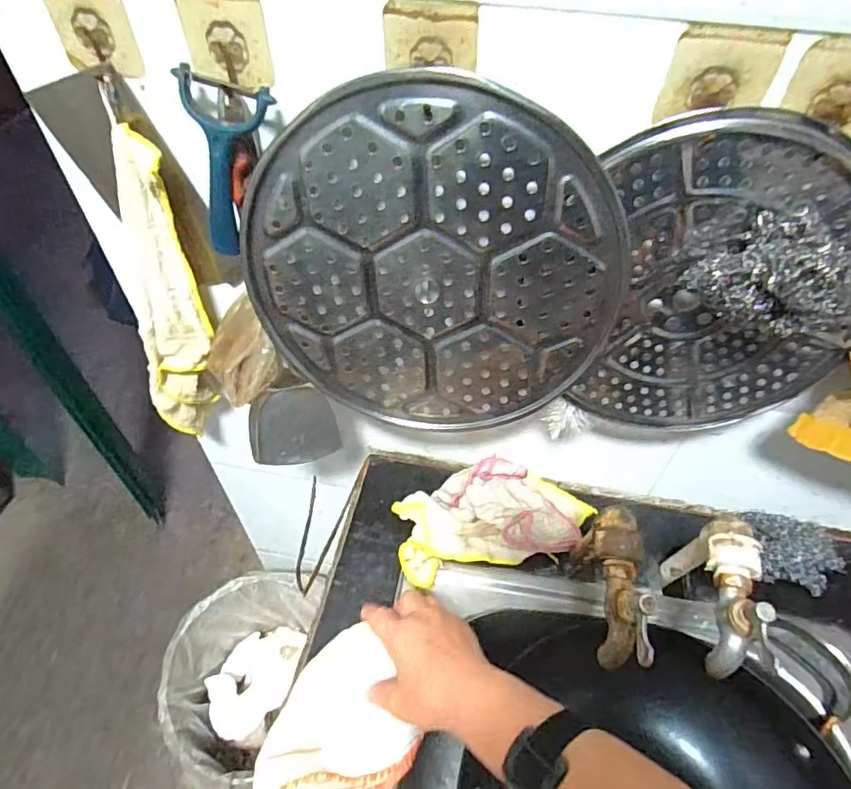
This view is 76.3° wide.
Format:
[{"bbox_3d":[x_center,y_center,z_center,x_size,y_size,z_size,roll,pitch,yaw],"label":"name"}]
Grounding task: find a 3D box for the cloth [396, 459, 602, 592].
[{"bbox_3d":[0.087,0.127,0.609,0.198,0.040,0.122,-10,52,-10],"label":"cloth"}]

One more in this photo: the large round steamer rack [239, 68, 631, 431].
[{"bbox_3d":[0.003,-0.087,0.440,0.289,0.294,0.011,-3,37,14],"label":"large round steamer rack"}]

